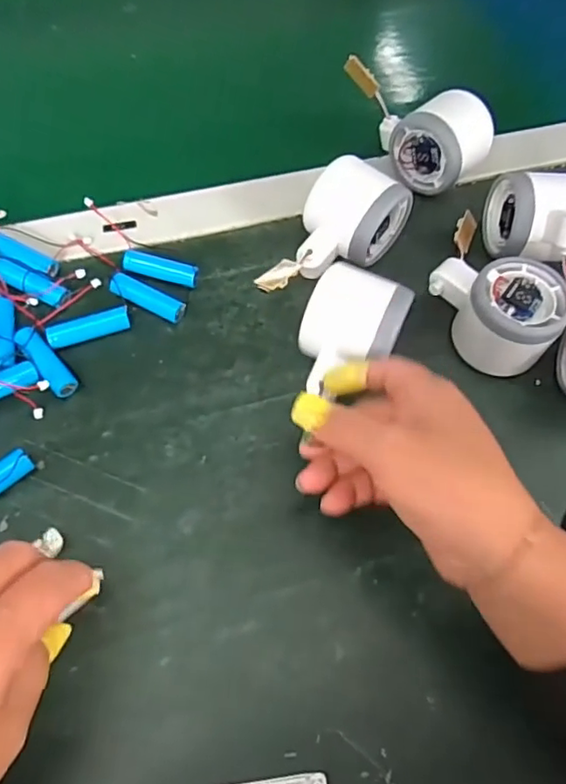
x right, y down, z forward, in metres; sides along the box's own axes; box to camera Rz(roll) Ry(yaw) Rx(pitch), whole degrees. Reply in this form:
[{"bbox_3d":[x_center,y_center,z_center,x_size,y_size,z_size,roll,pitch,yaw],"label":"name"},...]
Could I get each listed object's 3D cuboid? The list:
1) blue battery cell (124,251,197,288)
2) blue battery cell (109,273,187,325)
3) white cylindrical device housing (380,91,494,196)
[{"bbox_3d":[-0.083,-0.083,0.393,0.050,0.010,0.014,15,63,4],"label":"blue battery cell"},{"bbox_3d":[-0.089,-0.061,0.380,0.050,0.012,0.016,25,64,9],"label":"blue battery cell"},{"bbox_3d":[0.116,-0.188,0.437,0.066,0.054,0.053,41,68,16],"label":"white cylindrical device housing"}]

